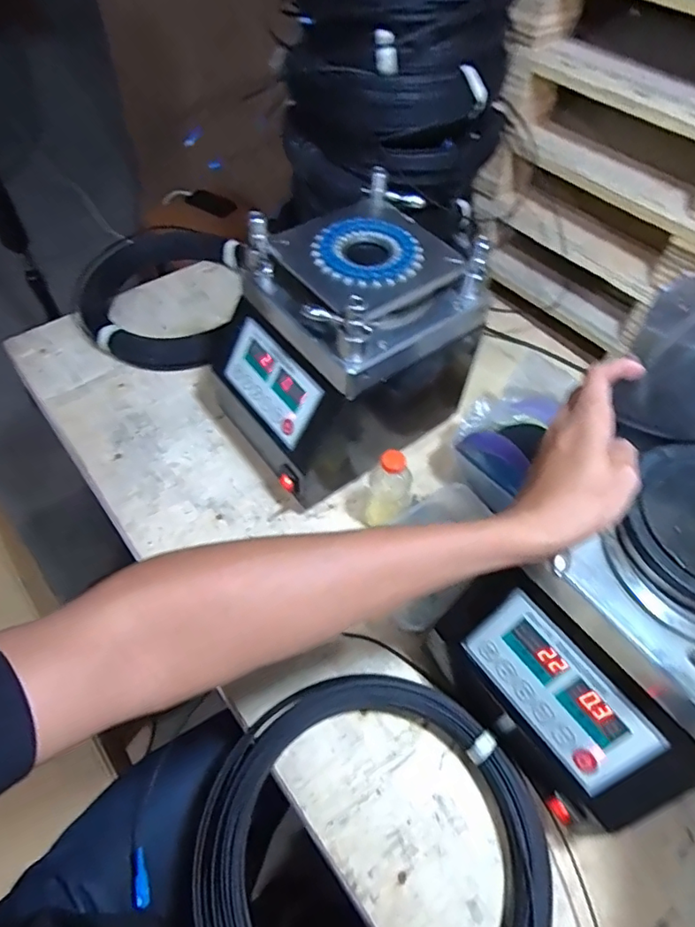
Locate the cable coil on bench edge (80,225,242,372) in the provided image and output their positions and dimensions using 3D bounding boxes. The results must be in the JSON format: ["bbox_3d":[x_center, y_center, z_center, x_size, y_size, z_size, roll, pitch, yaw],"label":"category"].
[{"bbox_3d":[-0.317,-0.286,0.907,0.271,0.065,0.298,-6,55,-5],"label":"cable coil on bench edge"}]

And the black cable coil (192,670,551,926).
[{"bbox_3d":[0.019,0.353,0.486,0.296,0.051,0.299,-23,58,-16],"label":"black cable coil"}]

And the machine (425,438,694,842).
[{"bbox_3d":[0.256,0.145,0.485,0.263,0.239,0.211,-28,60,-19],"label":"machine"}]

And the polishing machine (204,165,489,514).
[{"bbox_3d":[-0.003,-0.161,0.703,0.309,0.274,0.255,-28,60,-19],"label":"polishing machine"}]

